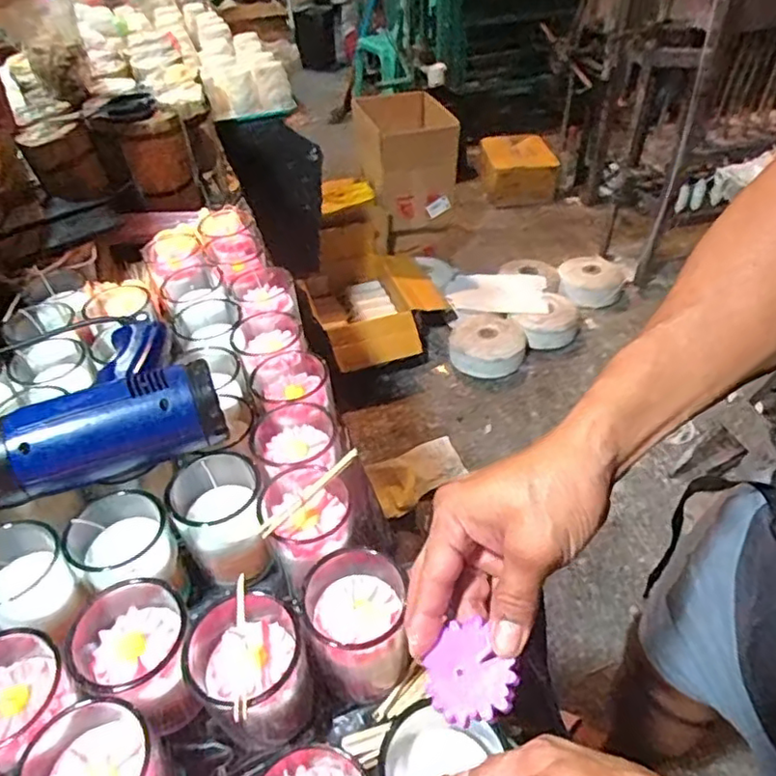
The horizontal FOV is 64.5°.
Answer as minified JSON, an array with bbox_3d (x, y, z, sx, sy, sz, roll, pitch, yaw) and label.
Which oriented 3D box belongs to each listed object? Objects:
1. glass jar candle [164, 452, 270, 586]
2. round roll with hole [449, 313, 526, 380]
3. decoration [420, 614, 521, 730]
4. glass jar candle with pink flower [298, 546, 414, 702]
[{"bbox_3d":[-0.136,0.110,0.505,0.072,0.074,0.084,-14,43,-12],"label":"glass jar candle"},{"bbox_3d":[0.295,-0.127,1.833,0.219,0.079,0.216,3,42,7],"label":"round roll with hole"},{"bbox_3d":[0.044,0.157,0.334,0.047,0.005,0.049,-16,57,25],"label":"decoration"},{"bbox_3d":[-0.022,0.167,0.444,0.069,0.082,0.078,-8,42,-5],"label":"glass jar candle with pink flower"}]

